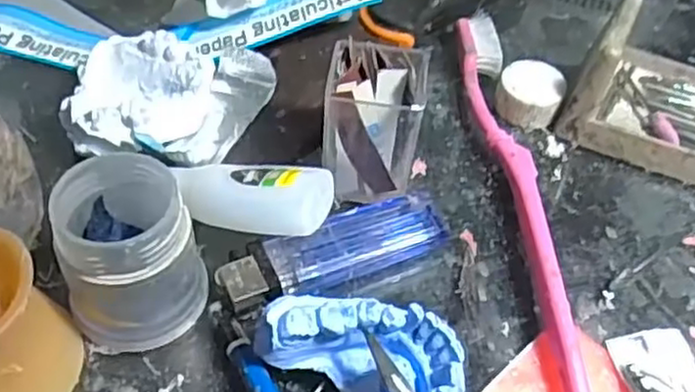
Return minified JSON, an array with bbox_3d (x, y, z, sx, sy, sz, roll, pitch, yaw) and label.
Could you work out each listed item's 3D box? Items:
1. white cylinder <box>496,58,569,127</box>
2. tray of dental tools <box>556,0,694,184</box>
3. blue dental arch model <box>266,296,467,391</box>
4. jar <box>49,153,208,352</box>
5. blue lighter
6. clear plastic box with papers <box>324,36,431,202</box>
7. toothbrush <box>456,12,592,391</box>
[{"bbox_3d":[0.078,-0.043,0.312,0.027,0.018,0.026,2,49,-2],"label":"white cylinder"},{"bbox_3d":[0.146,-0.041,0.299,0.094,0.044,0.061,23,52,15],"label":"tray of dental tools"},{"bbox_3d":[0.011,0.058,0.213,0.044,0.030,0.067,-18,53,-19],"label":"blue dental arch model"},{"bbox_3d":[-0.069,0.017,0.227,0.040,0.052,0.040,2,49,-2],"label":"jar"},{"bbox_3d":[-0.005,0.020,0.255,0.080,0.014,0.022,-17,53,-18],"label":"blue lighter"},{"bbox_3d":[0.010,-0.026,0.268,0.034,0.054,0.032,6,49,1],"label":"clear plastic box with papers"},{"bbox_3d":[0.063,-0.008,0.283,0.017,0.015,0.193,0,50,-4],"label":"toothbrush"}]

